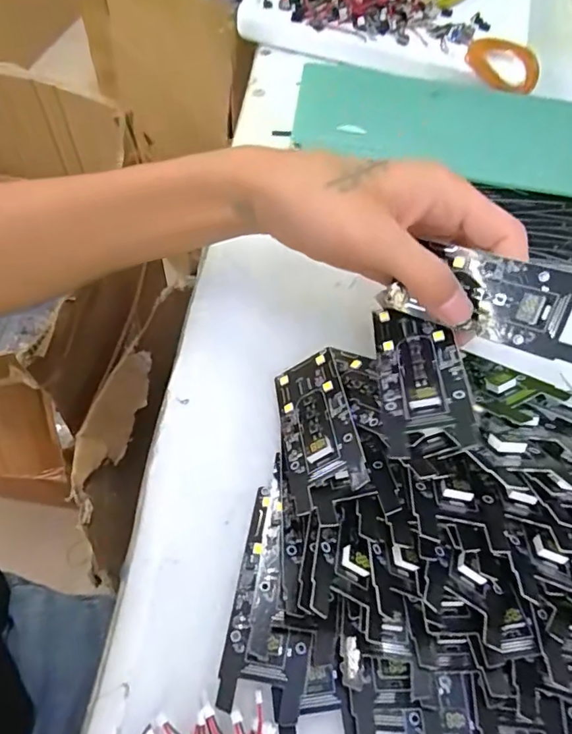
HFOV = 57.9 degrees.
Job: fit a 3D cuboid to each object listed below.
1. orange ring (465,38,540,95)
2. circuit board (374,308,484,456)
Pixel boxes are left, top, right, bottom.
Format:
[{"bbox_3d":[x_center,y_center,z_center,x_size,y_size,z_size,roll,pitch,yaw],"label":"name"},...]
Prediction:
[{"bbox_3d":[0.186,-0.259,0.444,0.062,0.015,0.062,2,62,-5],"label":"orange ring"},{"bbox_3d":[0.062,0.001,0.241,0.037,0.009,0.092,-12,42,15],"label":"circuit board"}]

